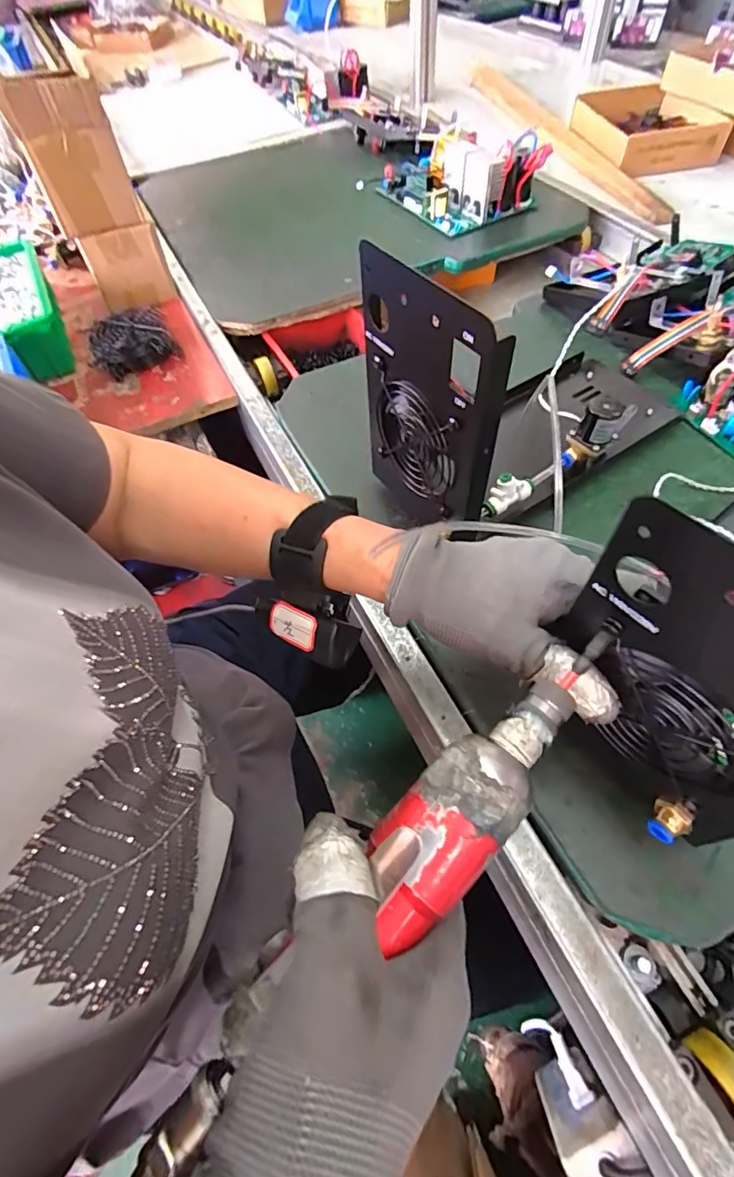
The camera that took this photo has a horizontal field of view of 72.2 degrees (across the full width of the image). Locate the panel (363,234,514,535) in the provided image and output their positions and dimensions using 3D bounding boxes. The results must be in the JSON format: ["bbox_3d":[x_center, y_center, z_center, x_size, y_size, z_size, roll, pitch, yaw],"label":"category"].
[{"bbox_3d":[0.039,-0.115,0.358,0.014,0.196,0.121,-33,61,-16],"label":"panel"}]

